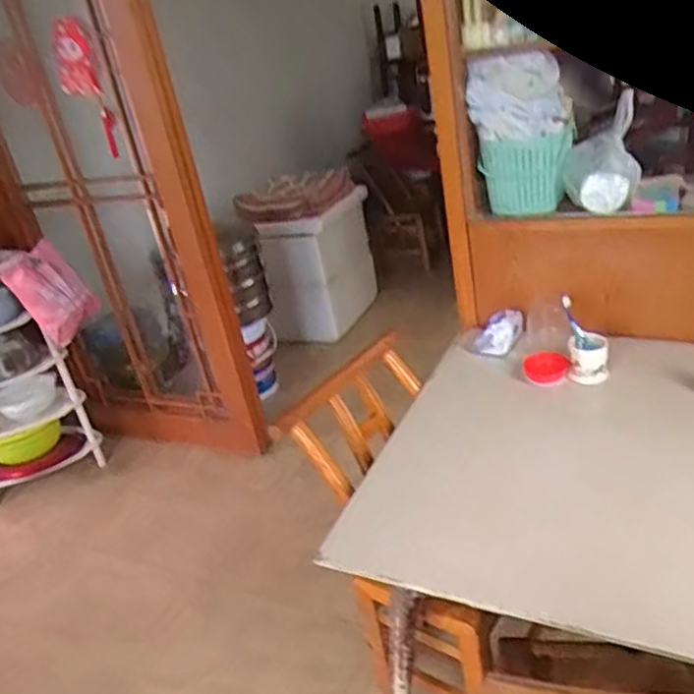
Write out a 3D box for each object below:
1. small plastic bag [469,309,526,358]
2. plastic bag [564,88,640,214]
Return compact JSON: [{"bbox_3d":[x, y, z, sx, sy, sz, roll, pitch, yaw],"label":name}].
[{"bbox_3d":[0.343,-0.031,1.560,0.111,0.092,0.058,-6,33,-7],"label":"small plastic bag"},{"bbox_3d":[0.549,-0.414,1.459,0.140,0.199,0.171,9,35,16],"label":"plastic bag"}]

